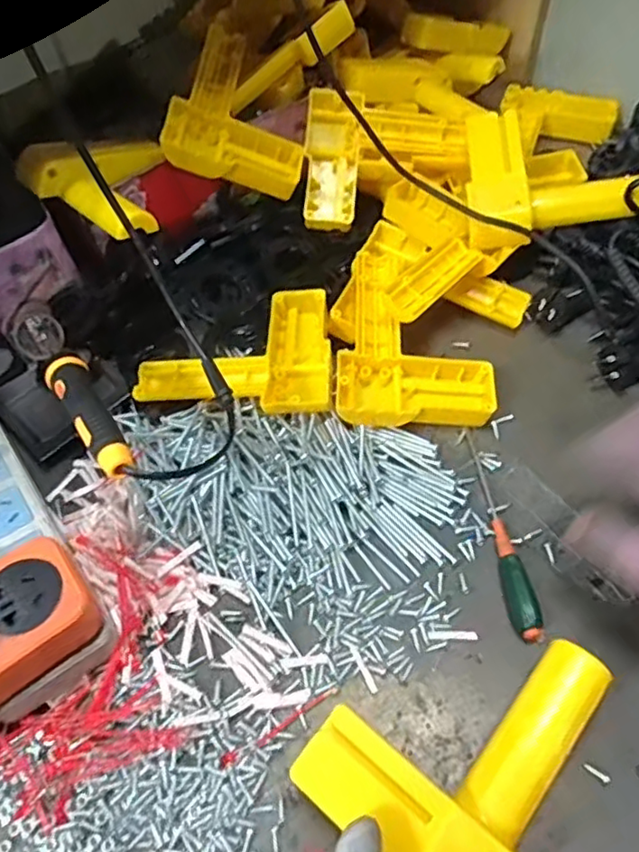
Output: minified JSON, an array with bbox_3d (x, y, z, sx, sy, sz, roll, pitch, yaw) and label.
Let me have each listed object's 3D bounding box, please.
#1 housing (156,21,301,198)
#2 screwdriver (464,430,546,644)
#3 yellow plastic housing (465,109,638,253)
[{"bbox_3d":[-0.063,-0.269,0.529,0.114,0.023,0.145,20,69,-15],"label":"housing"},{"bbox_3d":[0.117,0.064,0.396,0.019,0.017,0.146,-9,57,-2],"label":"screwdriver"},{"bbox_3d":[0.186,-0.205,0.500,0.140,0.056,0.112,-8,57,-2],"label":"yellow plastic housing"}]

